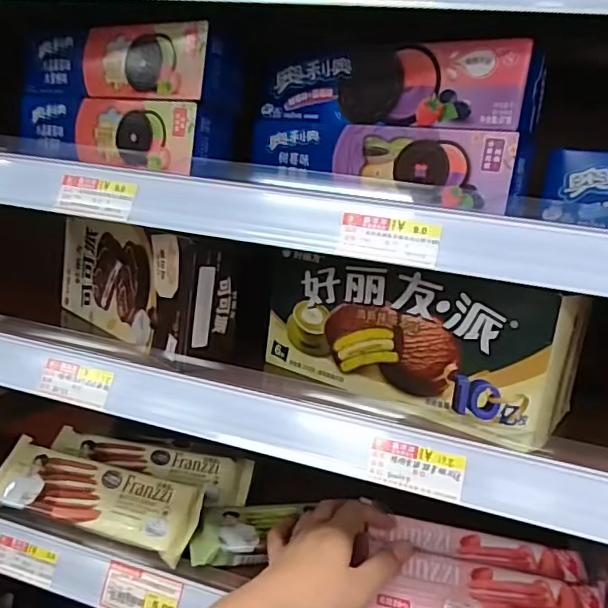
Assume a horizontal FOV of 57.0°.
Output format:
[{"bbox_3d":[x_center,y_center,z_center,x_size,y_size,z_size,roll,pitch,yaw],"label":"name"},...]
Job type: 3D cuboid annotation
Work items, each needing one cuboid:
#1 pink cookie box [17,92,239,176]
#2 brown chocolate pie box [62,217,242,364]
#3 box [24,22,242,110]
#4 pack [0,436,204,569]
[{"bbox_3d":[-0.151,-0.139,0.457,0.201,0.050,0.046,13,14,27],"label":"pink cookie box"},{"bbox_3d":[-0.146,-0.022,0.512,0.222,0.098,0.048,18,16,42],"label":"brown chocolate pie box"},{"bbox_3d":[-0.143,-0.188,0.447,0.195,0.050,0.039,13,14,27],"label":"box"},{"bbox_3d":[-0.195,0.179,0.517,0.202,0.021,0.065,10,50,12],"label":"pack"}]

